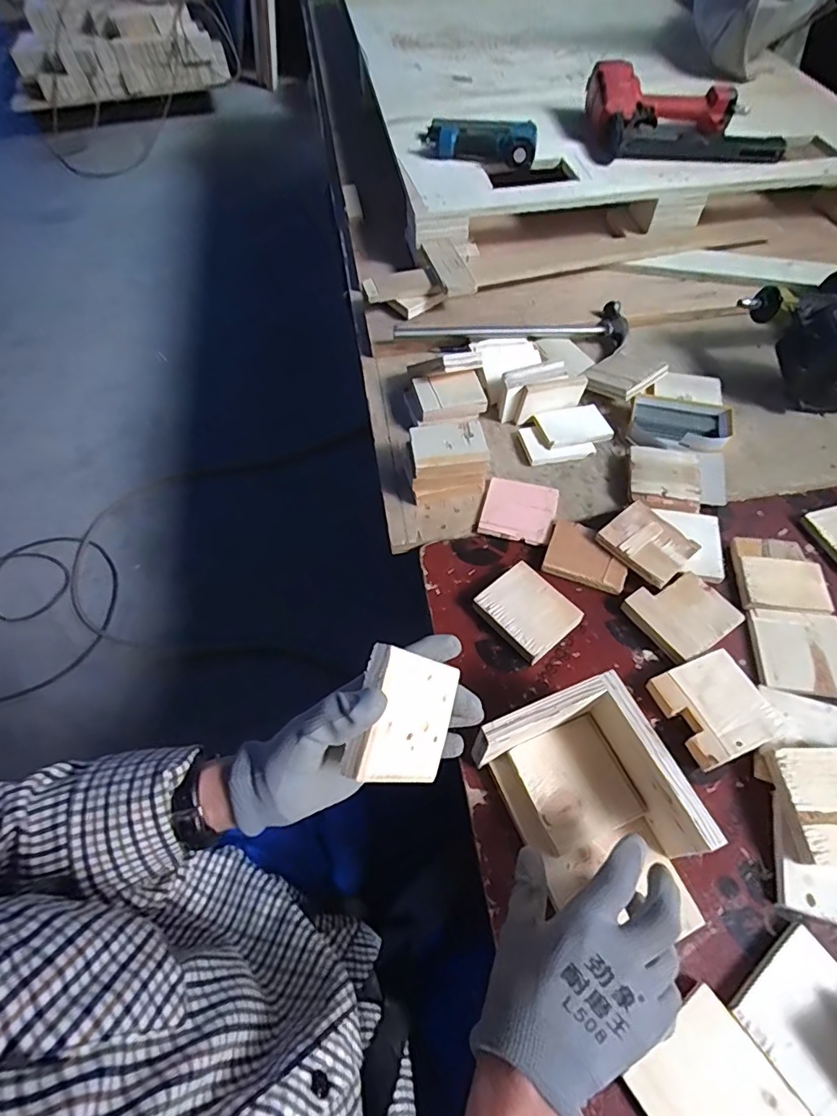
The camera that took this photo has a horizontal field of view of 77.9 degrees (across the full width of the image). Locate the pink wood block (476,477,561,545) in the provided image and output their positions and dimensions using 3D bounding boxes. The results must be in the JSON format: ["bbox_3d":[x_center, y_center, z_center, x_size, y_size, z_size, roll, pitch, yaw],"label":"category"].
[{"bbox_3d":[0.126,-0.061,0.652,0.088,0.009,0.091,14,59,11],"label":"pink wood block"}]

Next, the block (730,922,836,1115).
[{"bbox_3d":[0.295,0.346,0.379,0.090,0.009,0.092,-32,61,-17],"label":"block"}]

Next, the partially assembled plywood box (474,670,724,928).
[{"bbox_3d":[0.138,0.195,0.434,0.134,0.094,0.142,-21,62,-11],"label":"partially assembled plywood box"}]

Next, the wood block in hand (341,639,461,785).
[{"bbox_3d":[-0.007,0.110,0.353,0.010,0.090,0.082,4,72,37],"label":"wood block in hand"}]

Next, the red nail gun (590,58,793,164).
[{"bbox_3d":[0.472,-0.793,0.916,0.333,0.069,0.210,7,60,5],"label":"red nail gun"}]

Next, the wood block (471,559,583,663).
[{"bbox_3d":[0.118,0.058,0.566,0.079,0.022,0.092,-36,63,-19],"label":"wood block"}]

